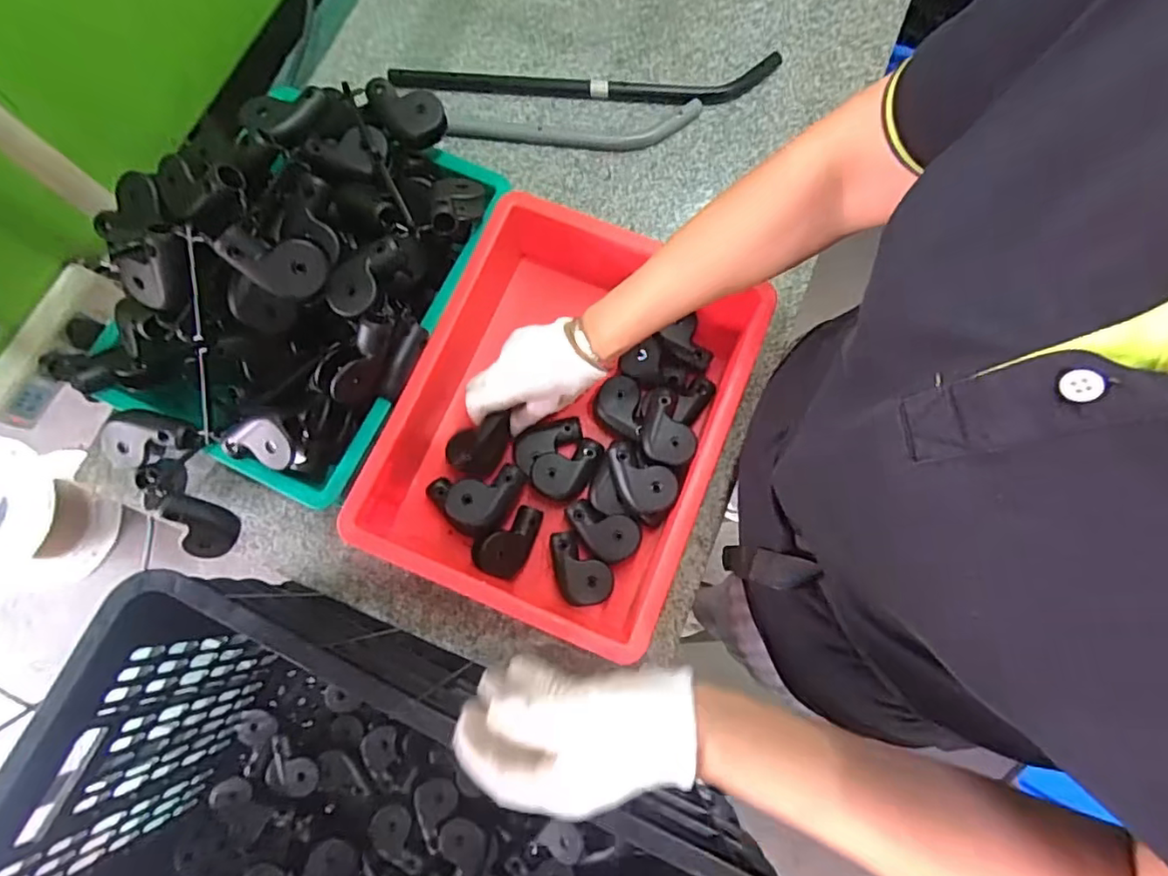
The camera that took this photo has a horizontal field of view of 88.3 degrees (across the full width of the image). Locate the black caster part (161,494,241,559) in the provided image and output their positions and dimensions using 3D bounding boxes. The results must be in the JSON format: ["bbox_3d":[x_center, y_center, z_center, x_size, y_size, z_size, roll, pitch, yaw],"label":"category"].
[{"bbox_3d":[-0.337,0.075,0.520,0.042,0.068,0.024,-30,42,12],"label":"black caster part"}]

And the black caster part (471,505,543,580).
[{"bbox_3d":[-0.068,0.092,0.547,0.044,0.018,0.071,32,79,8],"label":"black caster part"}]

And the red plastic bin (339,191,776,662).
[{"bbox_3d":[-0.018,-0.022,0.549,0.272,0.081,0.351,22,78,6],"label":"red plastic bin"}]

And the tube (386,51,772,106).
[{"bbox_3d":[-0.001,-0.402,0.682,0.433,0.014,0.057,0,77,1],"label":"tube"}]

